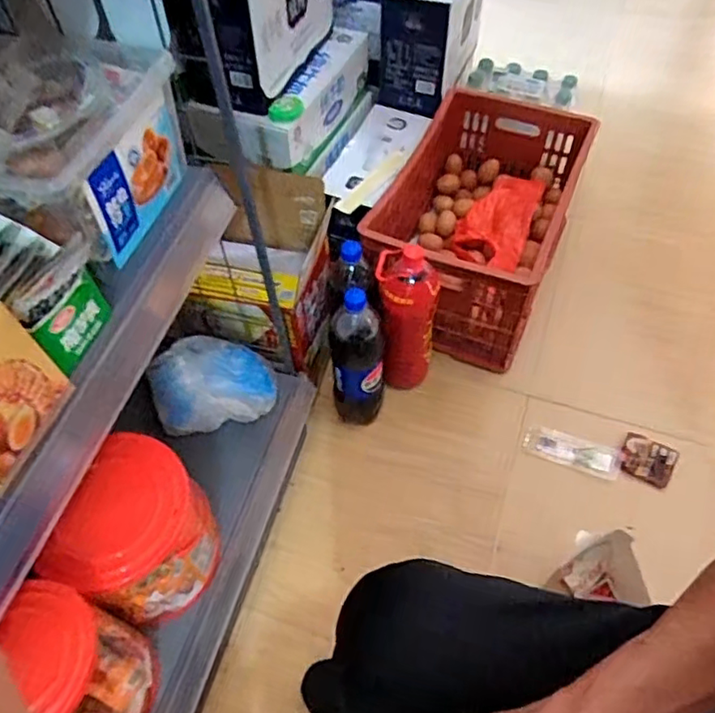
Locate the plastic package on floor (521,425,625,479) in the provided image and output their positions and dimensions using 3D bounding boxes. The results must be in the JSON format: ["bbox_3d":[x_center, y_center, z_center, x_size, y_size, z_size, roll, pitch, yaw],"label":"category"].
[{"bbox_3d":[0.365,0.159,1.020,0.156,0.009,0.059,19,57,13],"label":"plastic package on floor"}]

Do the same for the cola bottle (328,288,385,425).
[{"bbox_3d":[0.001,0.006,0.961,0.085,0.293,0.087,-2,55,-1],"label":"cola bottle"}]

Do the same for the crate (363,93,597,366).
[{"bbox_3d":[0.222,-0.246,1.147,0.309,0.272,0.444,20,57,14],"label":"crate"}]

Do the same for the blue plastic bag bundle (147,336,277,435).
[{"bbox_3d":[-0.209,0.036,0.863,0.176,0.057,0.136,-4,55,-2],"label":"blue plastic bag bundle"}]

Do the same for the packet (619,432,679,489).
[{"bbox_3d":[0.484,0.172,1.002,0.081,0.018,0.078,26,59,18],"label":"packet"}]

